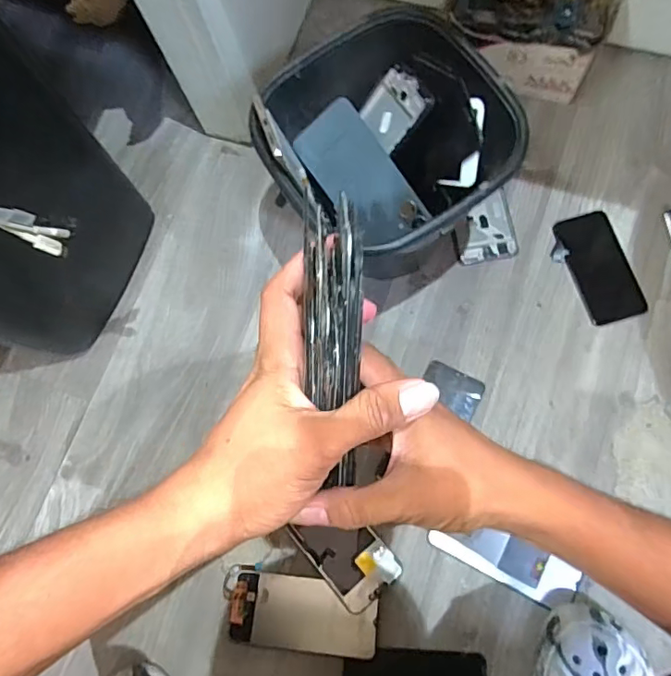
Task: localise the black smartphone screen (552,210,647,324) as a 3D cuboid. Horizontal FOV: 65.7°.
[{"bbox_3d":[0.322,-0.086,0.635,0.072,0.013,0.138,-16,75,1],"label":"black smartphone screen"}]

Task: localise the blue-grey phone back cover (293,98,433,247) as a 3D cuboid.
[{"bbox_3d":[0.026,-0.164,0.534,0.073,0.006,0.147,-34,98,25],"label":"blue-grey phone back cover"}]

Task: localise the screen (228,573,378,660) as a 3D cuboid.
[{"bbox_3d":[-0.034,0.295,0.552,0.154,0.007,0.070,3,76,8],"label":"screen"}]

